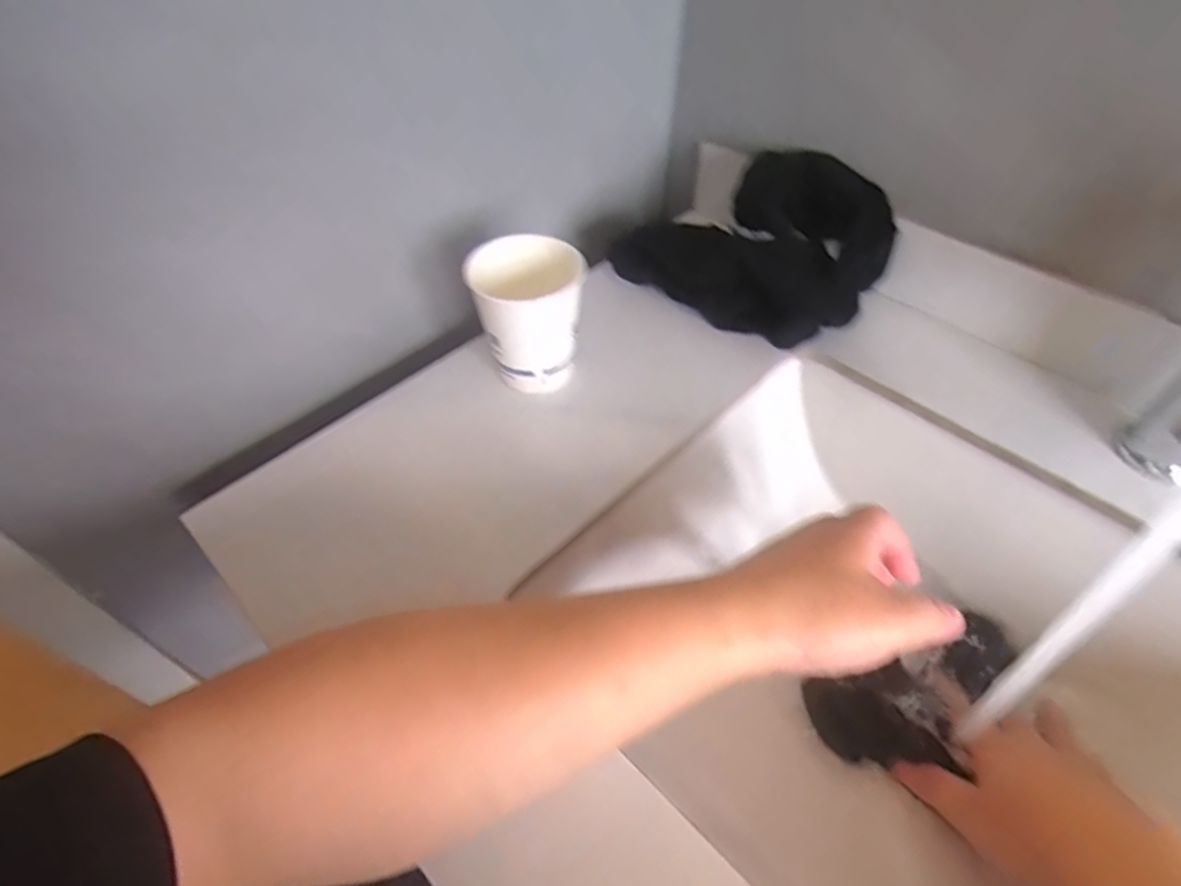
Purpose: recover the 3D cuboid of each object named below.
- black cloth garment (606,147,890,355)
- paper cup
[{"bbox_3d":[0.128,-0.155,0.471,0.175,0.077,0.149,35,58,28],"label":"black cloth garment"},{"bbox_3d":[-0.039,-0.082,0.412,0.071,0.085,0.065,-14,50,-10],"label":"paper cup"}]

